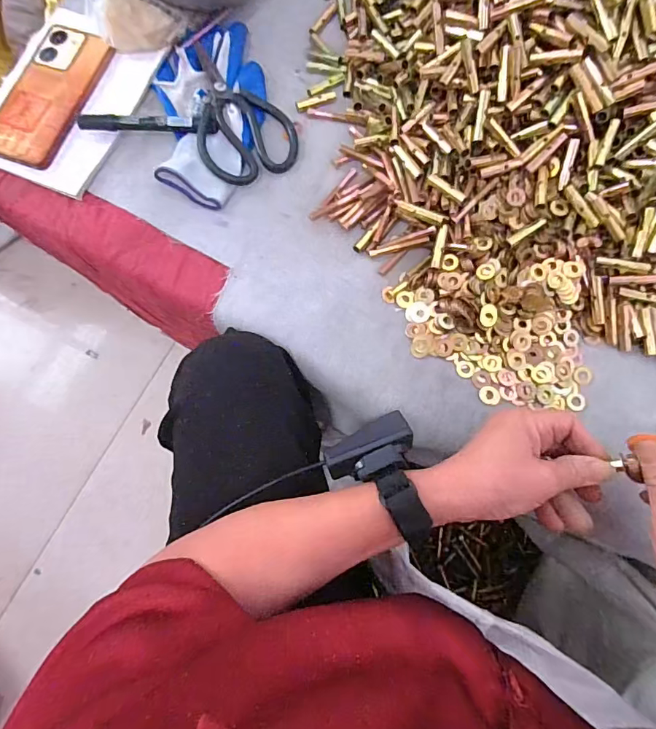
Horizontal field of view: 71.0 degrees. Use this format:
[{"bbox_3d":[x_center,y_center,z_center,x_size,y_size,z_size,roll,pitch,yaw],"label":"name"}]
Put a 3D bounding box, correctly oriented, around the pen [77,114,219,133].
[{"bbox_3d":[-0.185,-0.247,0.470,0.142,0.015,0.019,4,76,3],"label":"pen"}]

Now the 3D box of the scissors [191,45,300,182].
[{"bbox_3d":[-0.097,-0.264,0.478,0.096,0.026,0.156,-23,76,-4],"label":"scissors"}]

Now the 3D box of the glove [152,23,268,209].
[{"bbox_3d":[-0.122,-0.263,0.478,0.114,0.024,0.207,-9,76,0],"label":"glove"}]

